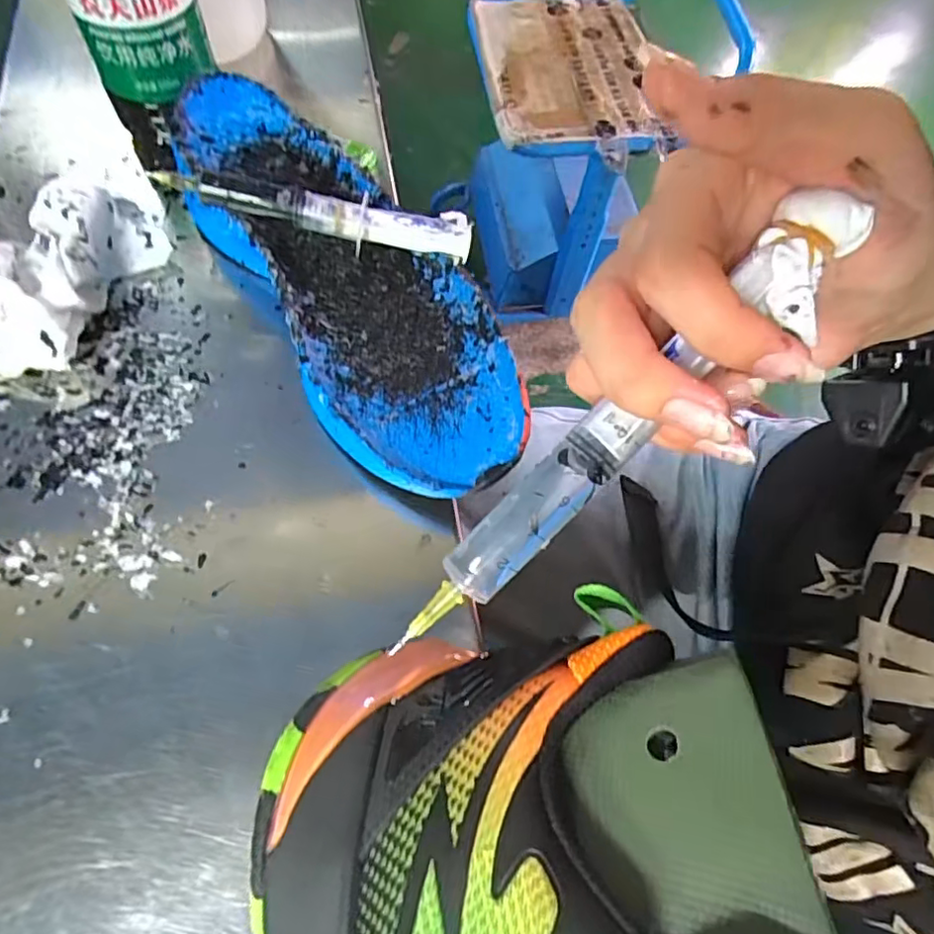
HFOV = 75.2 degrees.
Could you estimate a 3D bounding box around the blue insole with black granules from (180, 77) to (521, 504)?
[{"bbox_3d":[-0.060,-0.099,0.311,0.097,0.030,0.259,-29,76,-20],"label":"blue insole with black granules"}]

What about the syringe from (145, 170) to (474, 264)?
[{"bbox_3d":[-0.072,-0.126,0.298,0.148,0.019,0.014,8,63,-11],"label":"syringe"}]

